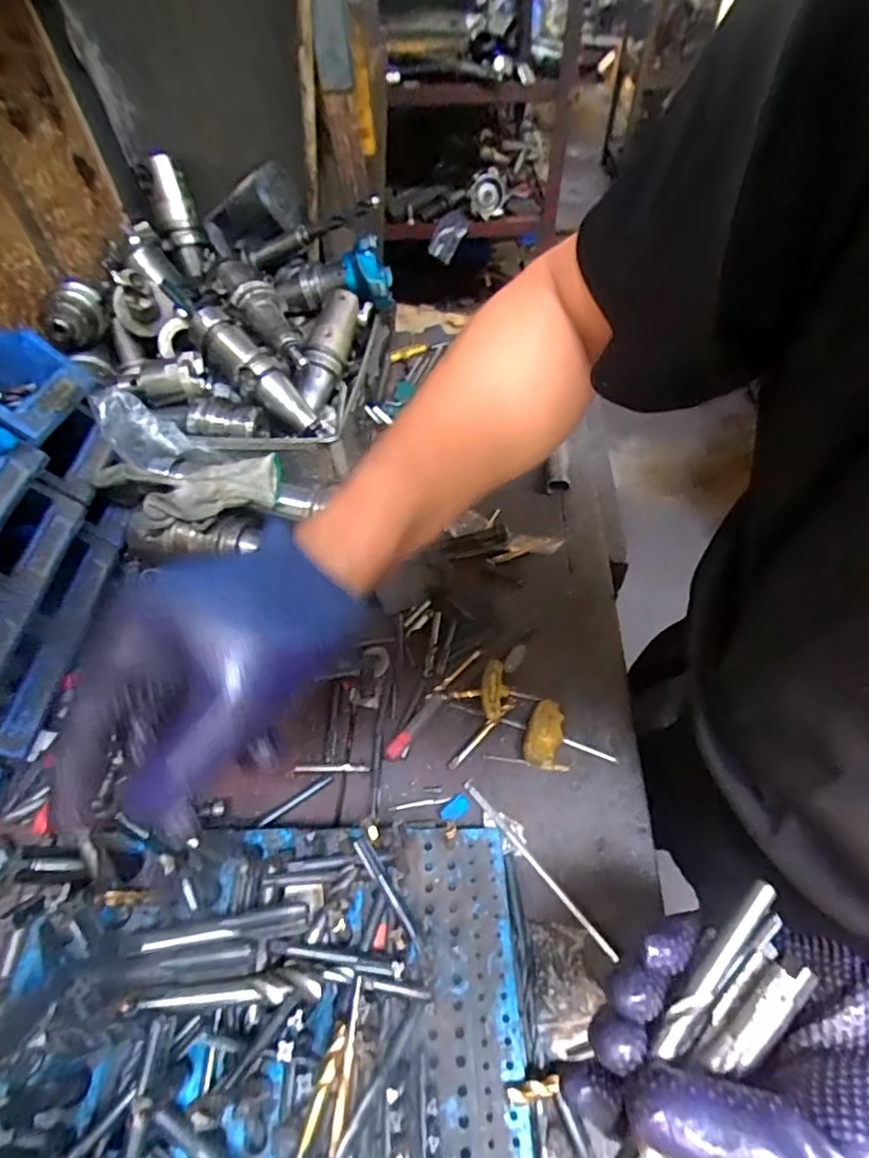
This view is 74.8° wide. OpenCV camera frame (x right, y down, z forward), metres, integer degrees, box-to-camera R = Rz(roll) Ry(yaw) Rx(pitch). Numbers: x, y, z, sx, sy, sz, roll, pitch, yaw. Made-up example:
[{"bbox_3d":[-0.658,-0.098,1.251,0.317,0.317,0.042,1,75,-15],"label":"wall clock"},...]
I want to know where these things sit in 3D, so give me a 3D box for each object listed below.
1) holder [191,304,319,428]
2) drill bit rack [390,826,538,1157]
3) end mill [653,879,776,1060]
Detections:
[{"bbox_3d":[-0.194,-0.225,0.616,0.169,0.046,0.050,44,62,1],"label":"holder"},{"bbox_3d":[0.016,0.280,0.351,0.085,0.025,0.233,5,52,-13],"label":"drill bit rack"},{"bbox_3d":[0.121,0.165,0.243,0.010,0.007,0.080,37,72,25],"label":"end mill"}]

